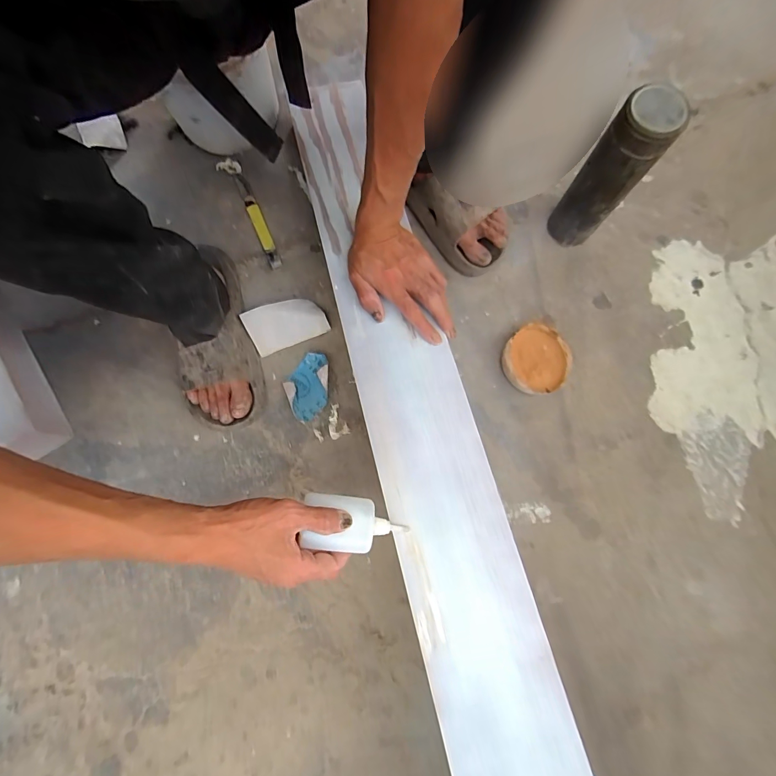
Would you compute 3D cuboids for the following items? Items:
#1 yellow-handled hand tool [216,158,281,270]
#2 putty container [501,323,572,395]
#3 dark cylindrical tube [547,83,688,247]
[{"bbox_3d":[-0.219,-0.279,0.611,0.031,0.021,0.201,-25,79,-4],"label":"yellow-handled hand tool"},{"bbox_3d":[0.212,-0.040,0.552,0.092,0.026,0.098,0,78,1],"label":"putty container"},{"bbox_3d":[0.286,-0.273,0.504,0.065,0.213,0.060,0,78,1],"label":"dark cylindrical tube"}]

